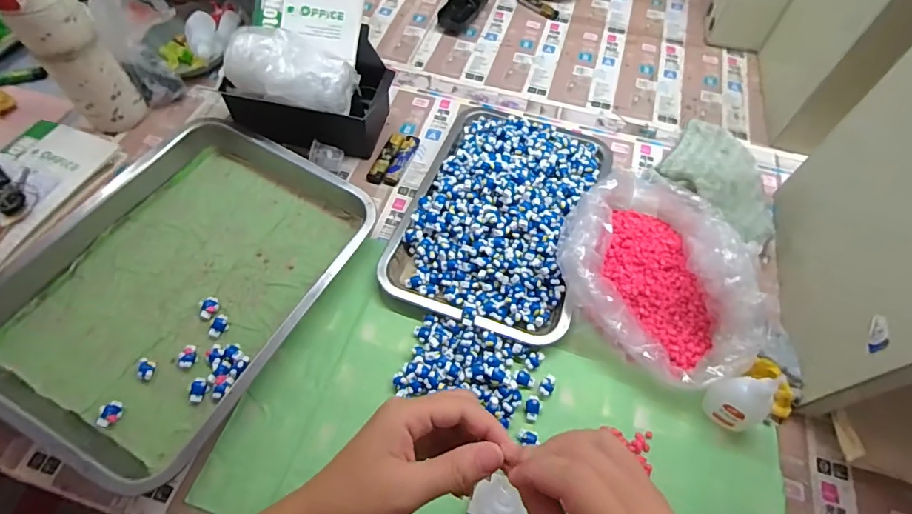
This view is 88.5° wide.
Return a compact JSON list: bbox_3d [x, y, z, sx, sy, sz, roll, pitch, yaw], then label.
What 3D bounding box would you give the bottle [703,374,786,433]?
[{"bbox_3d":[0.254,0.125,0.410,0.035,0.078,0.042,-19,58,-13],"label":"bottle"}]

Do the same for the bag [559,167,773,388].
[{"bbox_3d":[0.199,0.008,0.479,0.167,0.088,0.237,-10,57,-8],"label":"bag"}]

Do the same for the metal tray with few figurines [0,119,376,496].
[{"bbox_3d":[-0.284,0.022,0.480,0.283,0.049,0.356,25,59,15],"label":"metal tray with few figurines"}]

